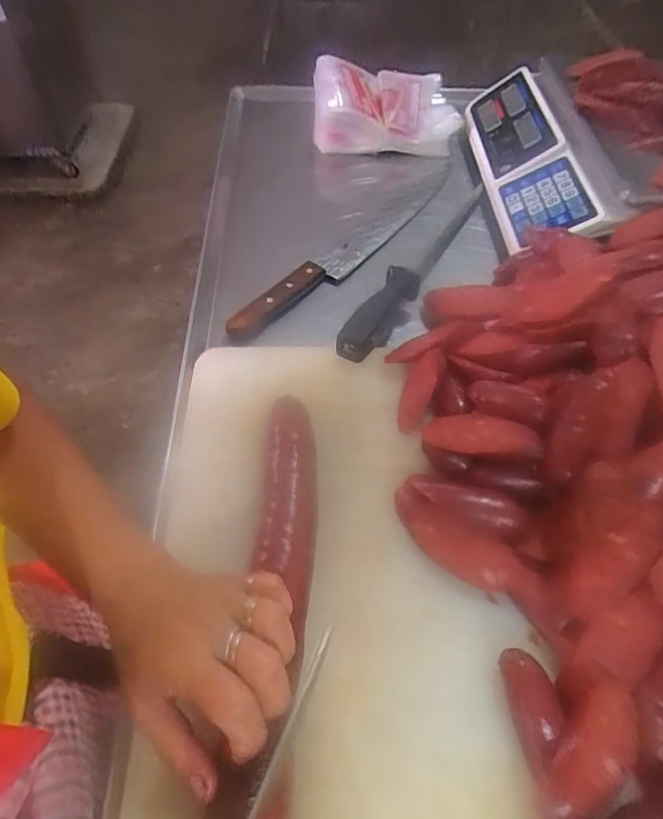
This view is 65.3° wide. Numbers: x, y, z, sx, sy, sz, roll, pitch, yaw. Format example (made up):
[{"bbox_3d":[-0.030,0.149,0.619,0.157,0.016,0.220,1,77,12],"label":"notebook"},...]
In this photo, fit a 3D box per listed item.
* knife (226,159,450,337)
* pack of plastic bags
[{"bbox_3d":[0.040,-0.202,0.614,0.042,0.025,0.412,32,55,17],"label":"knife"},{"bbox_3d":[0.075,-0.433,0.725,0.201,0.057,0.158,-1,55,-2],"label":"pack of plastic bags"}]

